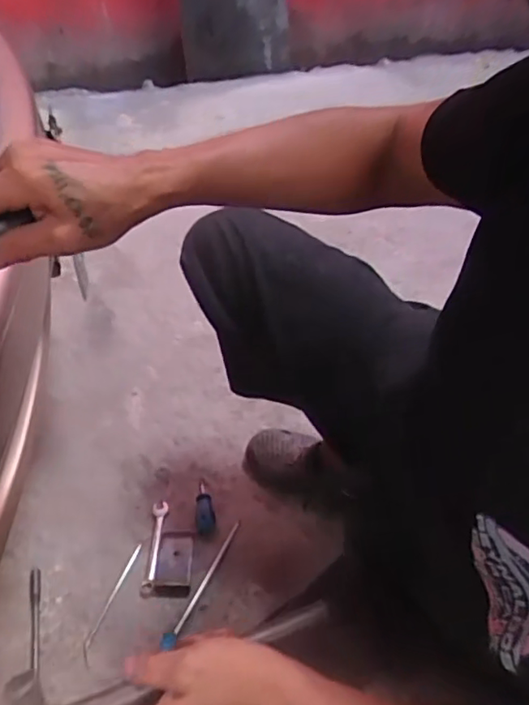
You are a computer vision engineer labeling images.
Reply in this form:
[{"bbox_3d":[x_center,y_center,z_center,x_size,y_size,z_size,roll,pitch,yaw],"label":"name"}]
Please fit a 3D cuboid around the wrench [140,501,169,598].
[{"bbox_3d":[-0.170,0.299,0.878,0.024,0.012,0.153,1,46,0],"label":"wrench"}]

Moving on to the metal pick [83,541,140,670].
[{"bbox_3d":[-0.221,0.354,0.814,0.019,0.011,0.176,11,47,10],"label":"metal pick"}]

